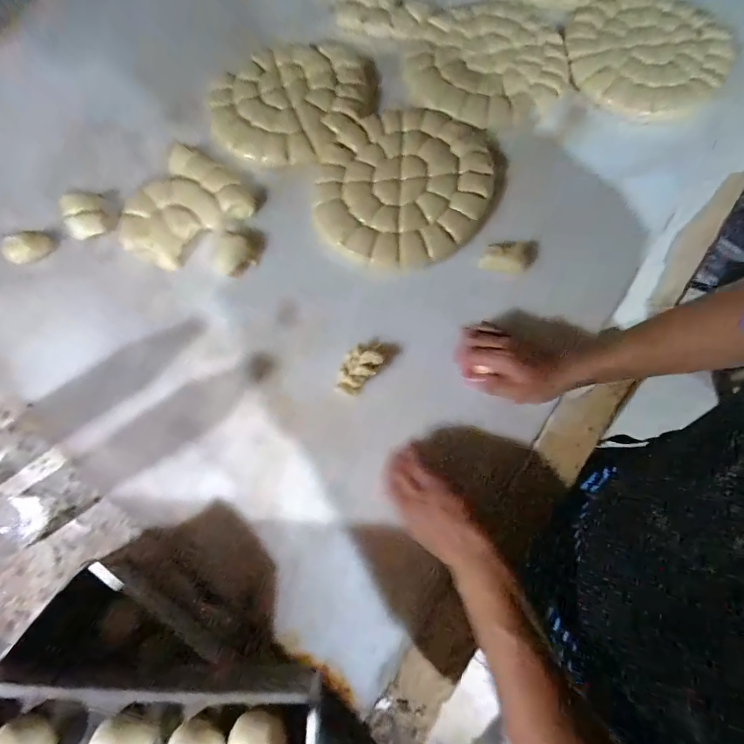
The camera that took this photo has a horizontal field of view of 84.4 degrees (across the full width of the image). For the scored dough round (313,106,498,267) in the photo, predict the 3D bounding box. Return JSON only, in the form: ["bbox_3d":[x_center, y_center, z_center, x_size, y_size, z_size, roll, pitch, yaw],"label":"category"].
[{"bbox_3d":[0.049,-0.280,0.602,0.249,0.032,0.255,0,75,1],"label":"scored dough round"}]

